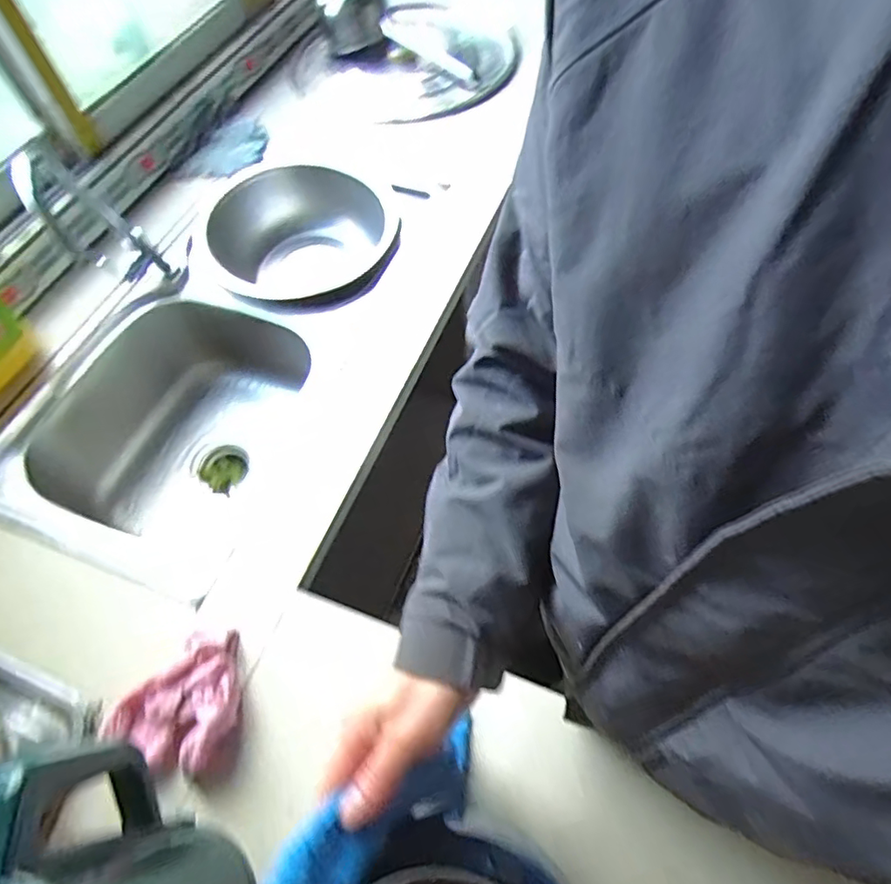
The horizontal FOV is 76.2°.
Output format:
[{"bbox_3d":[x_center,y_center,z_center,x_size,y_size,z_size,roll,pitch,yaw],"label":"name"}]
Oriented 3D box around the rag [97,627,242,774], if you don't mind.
[{"bbox_3d":[-0.262,0.249,0.546,0.127,0.051,0.121,-6,60,-1],"label":"rag"}]

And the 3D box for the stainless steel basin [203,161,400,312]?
[{"bbox_3d":[-0.235,-0.317,1.015,0.307,0.170,0.344,-34,64,-16],"label":"stainless steel basin"}]

